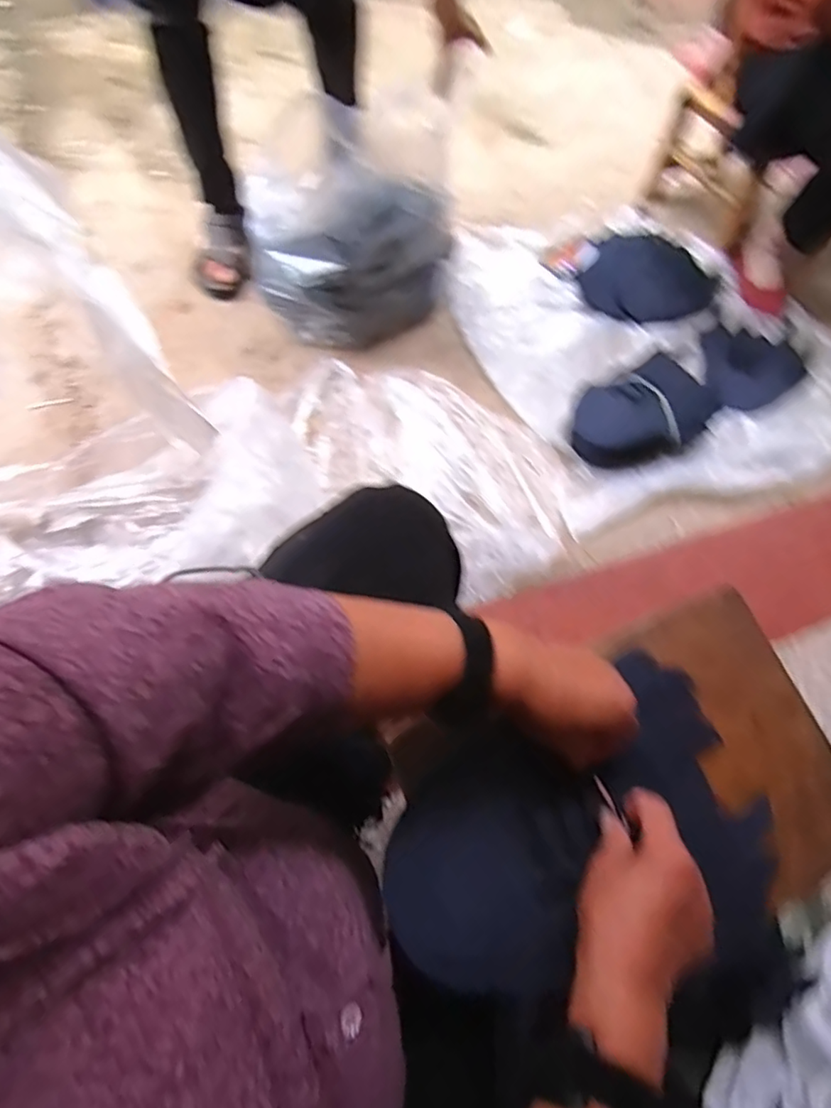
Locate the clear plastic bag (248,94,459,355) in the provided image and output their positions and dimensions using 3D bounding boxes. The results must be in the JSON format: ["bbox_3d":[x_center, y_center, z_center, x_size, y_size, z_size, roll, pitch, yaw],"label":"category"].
[{"bbox_3d":[-0.145,-0.630,1.085,0.344,0.336,0.341,38,69,12],"label":"clear plastic bag"}]

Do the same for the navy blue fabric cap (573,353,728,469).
[{"bbox_3d":[0.425,-0.261,1.077,0.261,0.103,0.195,-32,72,-16],"label":"navy blue fabric cap"}]

